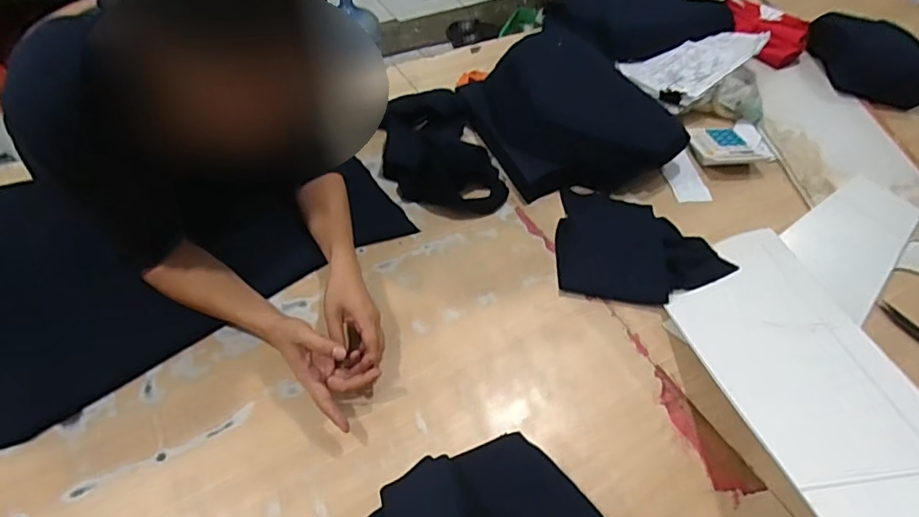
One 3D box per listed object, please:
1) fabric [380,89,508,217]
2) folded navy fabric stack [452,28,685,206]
[{"bbox_3d":[-0.041,-0.194,0.988,0.199,0.072,0.271,-14,54,-15],"label":"fabric"},{"bbox_3d":[0.200,-0.285,1.048,0.324,0.095,0.368,-24,58,-22],"label":"folded navy fabric stack"}]

